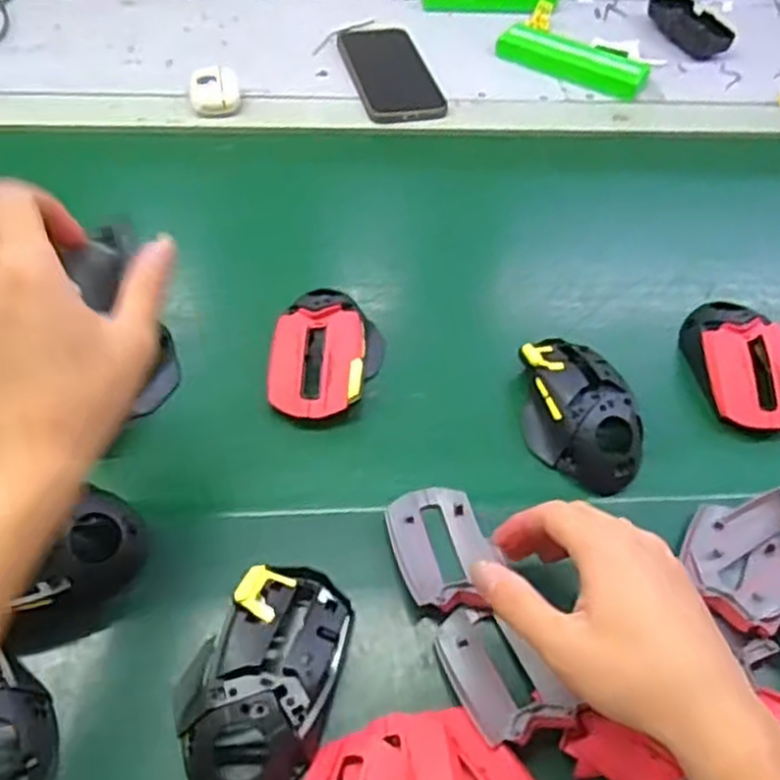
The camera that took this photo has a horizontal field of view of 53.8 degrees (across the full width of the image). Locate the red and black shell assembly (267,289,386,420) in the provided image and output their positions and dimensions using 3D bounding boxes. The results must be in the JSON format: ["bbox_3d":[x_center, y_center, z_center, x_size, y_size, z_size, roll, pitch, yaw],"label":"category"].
[{"bbox_3d":[-0.044,-0.023,0.526,0.076,0.040,0.100,6,51,1],"label":"red and black shell assembly"}]

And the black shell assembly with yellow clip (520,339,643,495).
[{"bbox_3d":[0.124,0.011,0.513,0.068,0.037,0.117,-5,52,-8],"label":"black shell assembly with yellow clip"}]

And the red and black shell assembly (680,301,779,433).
[{"bbox_3d":[0.246,-0.020,0.546,0.067,0.039,0.110,-11,53,-12],"label":"red and black shell assembly"}]

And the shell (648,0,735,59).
[{"bbox_3d":[0.336,-0.414,0.871,0.055,0.027,0.120,-11,53,-12],"label":"shell"}]

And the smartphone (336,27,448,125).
[{"bbox_3d":[-0.002,-0.320,0.769,0.079,0.012,0.163,-11,53,-12],"label":"smartphone"}]

